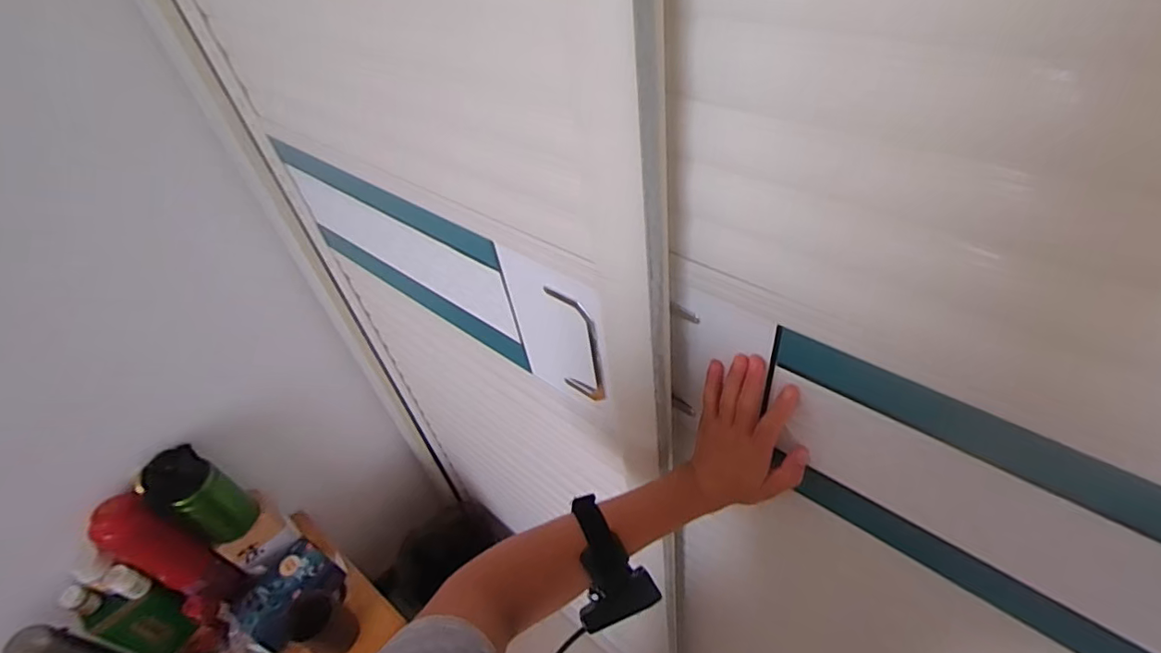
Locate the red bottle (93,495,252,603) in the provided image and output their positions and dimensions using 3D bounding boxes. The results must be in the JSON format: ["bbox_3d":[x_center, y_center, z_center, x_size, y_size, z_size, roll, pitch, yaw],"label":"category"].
[{"bbox_3d":[-0.701,0.399,0.944,0.090,0.294,0.081,14,49,19],"label":"red bottle"}]

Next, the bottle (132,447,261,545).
[{"bbox_3d":[-0.660,0.298,0.950,0.071,0.200,0.098,22,52,25],"label":"bottle"}]

